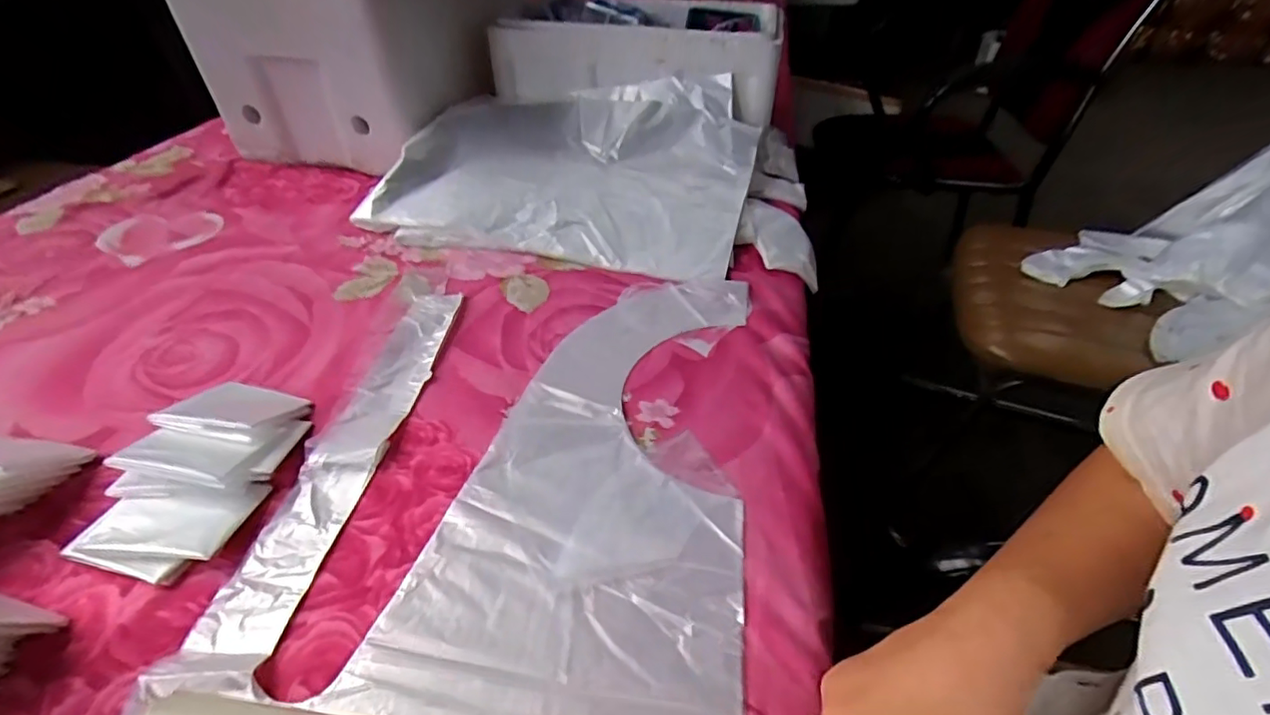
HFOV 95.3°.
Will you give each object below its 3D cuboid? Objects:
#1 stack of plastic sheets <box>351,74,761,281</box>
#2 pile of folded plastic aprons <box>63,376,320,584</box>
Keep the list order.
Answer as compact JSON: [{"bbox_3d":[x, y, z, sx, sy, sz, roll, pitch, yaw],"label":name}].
[{"bbox_3d":[-0.075,-0.242,0.716,0.417,0.049,0.349,11,59,4],"label":"stack of plastic sheets"},{"bbox_3d":[-0.298,0.073,0.398,0.094,0.028,0.152,5,41,3],"label":"pile of folded plastic aprons"}]

